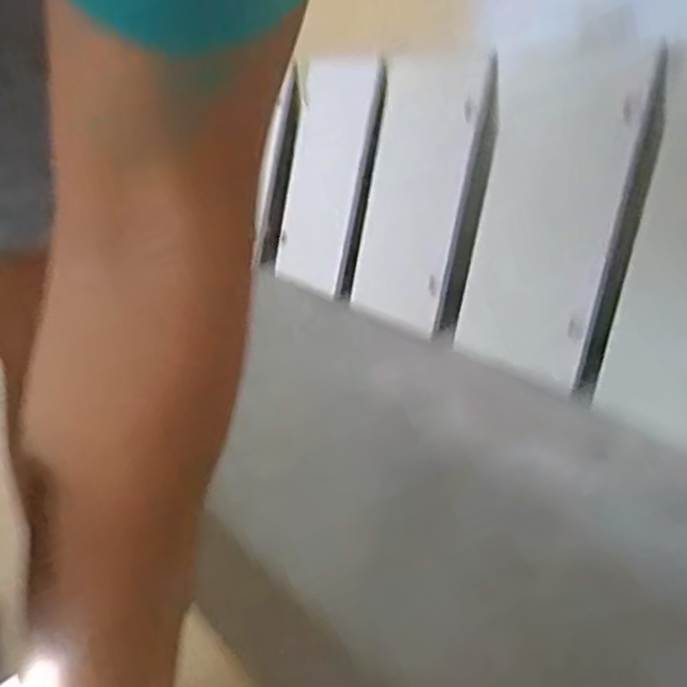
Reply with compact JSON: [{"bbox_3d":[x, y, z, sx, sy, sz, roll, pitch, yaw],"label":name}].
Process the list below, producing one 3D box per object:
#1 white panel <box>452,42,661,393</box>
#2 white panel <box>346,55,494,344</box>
[{"bbox_3d":[0.366,-0.241,1.330,0.026,0.584,0.332,5,10,-35],"label":"white panel"},{"bbox_3d":[0.150,-0.323,1.559,0.288,0.576,0.067,12,4,32],"label":"white panel"}]

